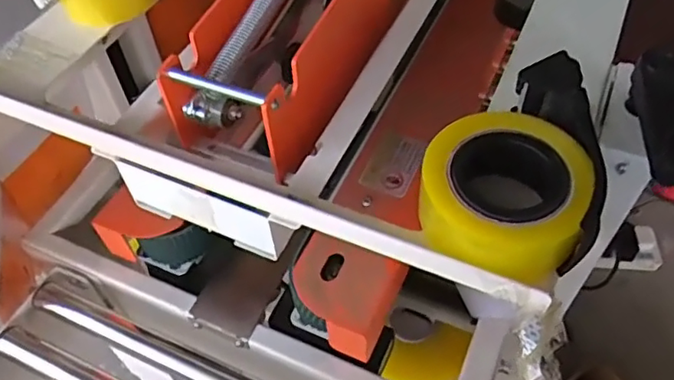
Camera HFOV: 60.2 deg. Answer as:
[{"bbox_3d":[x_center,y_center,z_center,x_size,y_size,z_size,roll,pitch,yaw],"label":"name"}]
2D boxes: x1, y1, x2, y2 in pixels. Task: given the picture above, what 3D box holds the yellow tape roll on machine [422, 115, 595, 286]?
[{"bbox_3d":[0.113,0.005,0.404,0.105,0.071,0.111,-1,52,1],"label":"yellow tape roll on machine"}]

